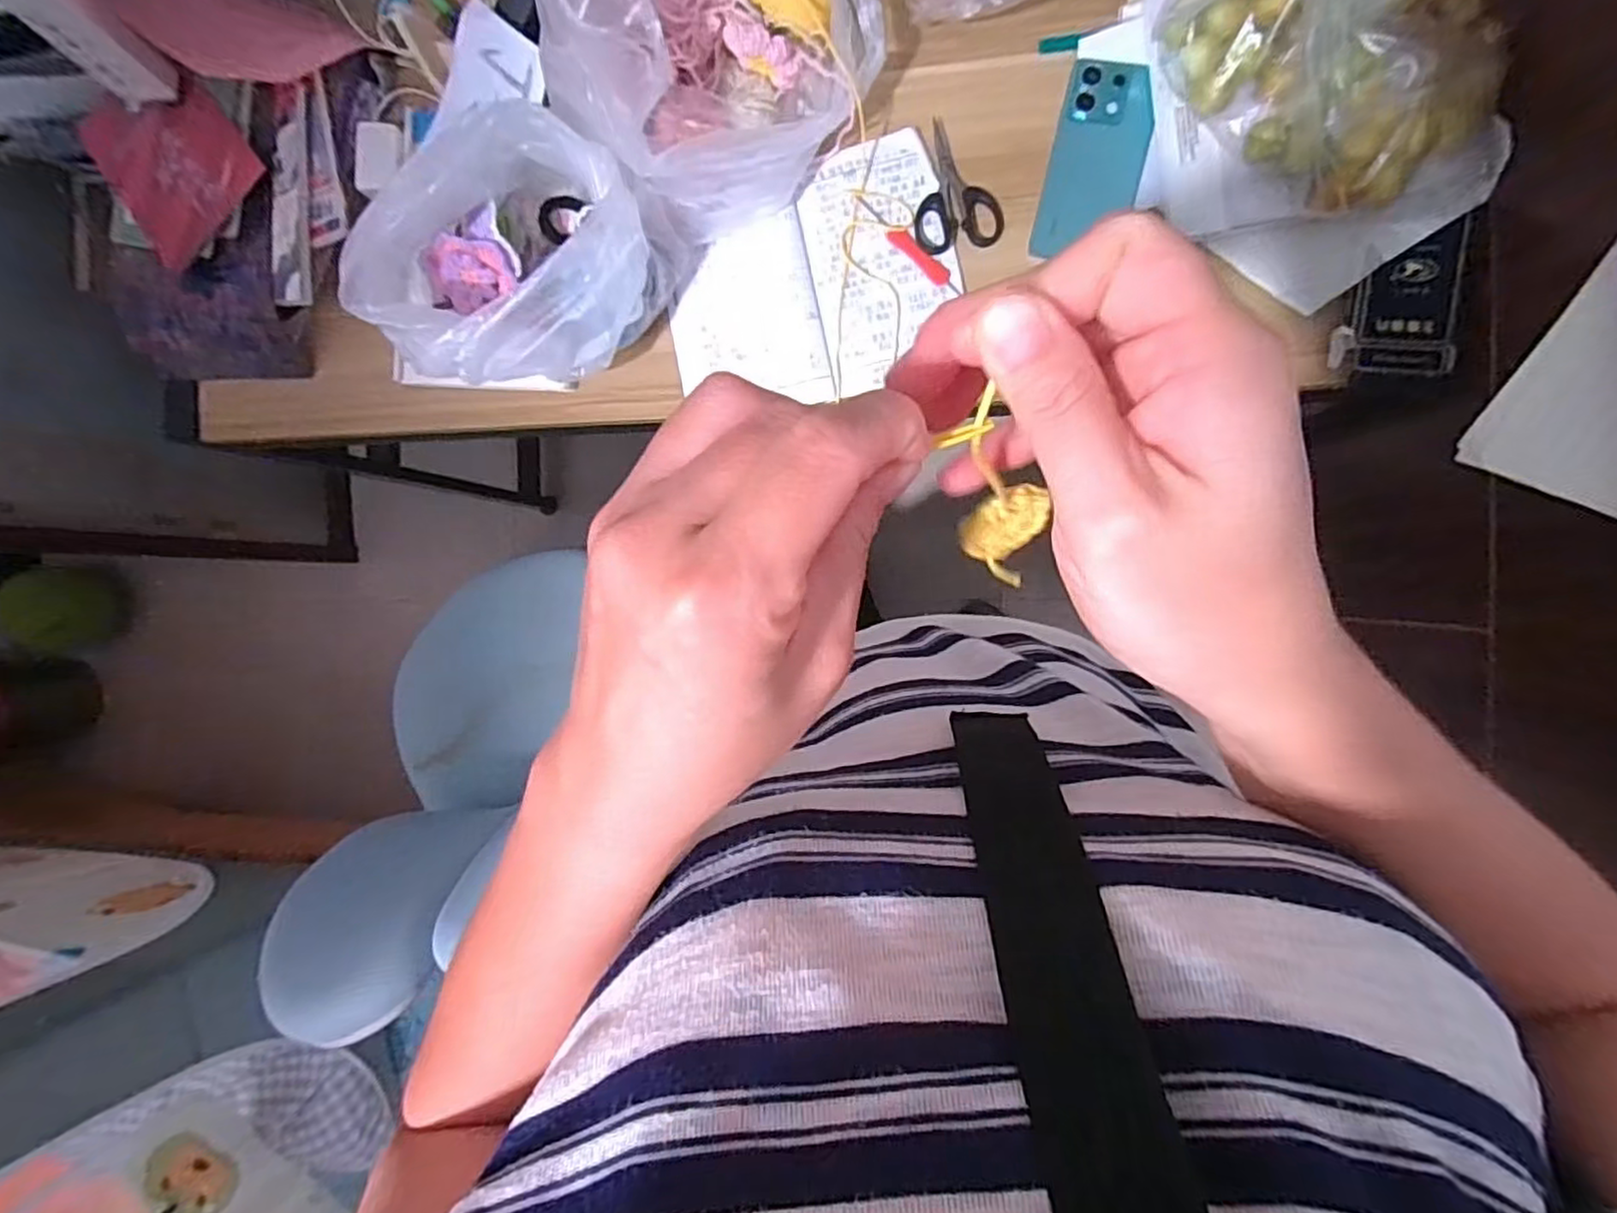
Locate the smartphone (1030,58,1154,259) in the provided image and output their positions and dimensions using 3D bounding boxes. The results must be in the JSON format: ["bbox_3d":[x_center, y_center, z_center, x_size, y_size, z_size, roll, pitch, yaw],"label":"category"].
[{"bbox_3d":[0.240,-0.369,0.574,0.073,0.011,0.159,14,94,9],"label":"smartphone"}]

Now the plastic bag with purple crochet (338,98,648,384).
[{"bbox_3d":[-0.247,-0.285,0.578,0.230,0.137,0.198,-40,85,8],"label":"plastic bag with purple crochet"}]

